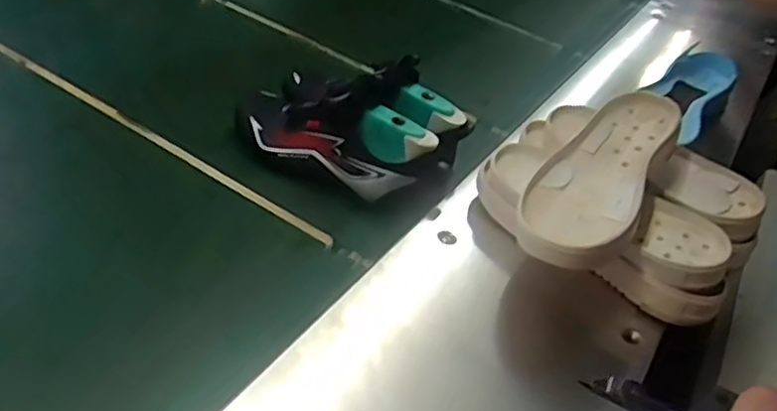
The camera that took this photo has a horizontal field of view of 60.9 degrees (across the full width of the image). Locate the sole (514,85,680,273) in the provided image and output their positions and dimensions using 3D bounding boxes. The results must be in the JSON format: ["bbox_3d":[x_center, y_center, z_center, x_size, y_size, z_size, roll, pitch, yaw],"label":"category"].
[{"bbox_3d":[0.197,-0.030,0.610,0.097,0.047,0.262,21,49,28],"label":"sole"}]

